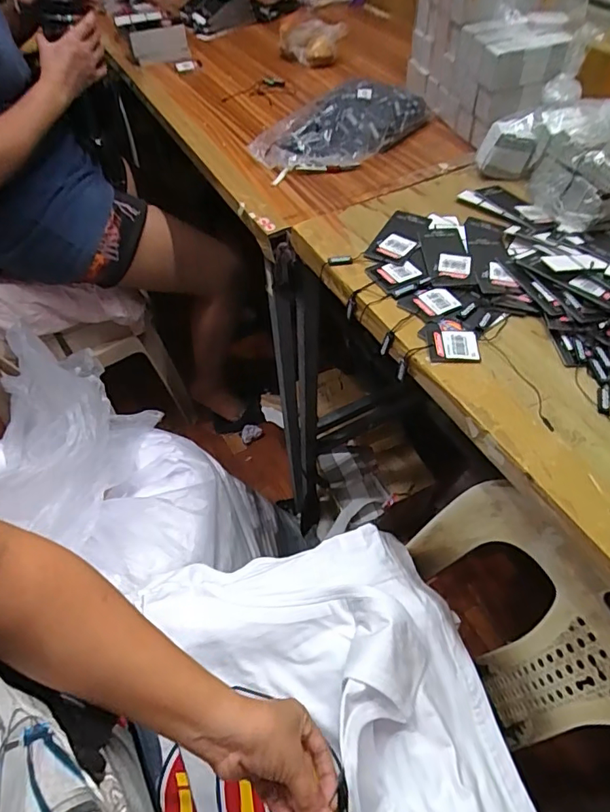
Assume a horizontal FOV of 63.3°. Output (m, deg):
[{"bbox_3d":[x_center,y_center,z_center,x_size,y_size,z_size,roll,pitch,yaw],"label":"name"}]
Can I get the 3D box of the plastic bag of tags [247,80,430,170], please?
[{"bbox_3d":[0.057,-0.424,0.736,0.161,0.048,0.258,37,64,25],"label":"plastic bag of tags"}]

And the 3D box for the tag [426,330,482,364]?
[{"bbox_3d":[0.148,-0.059,0.492,0.049,0.007,0.039,-1,54,2],"label":"tag"}]

